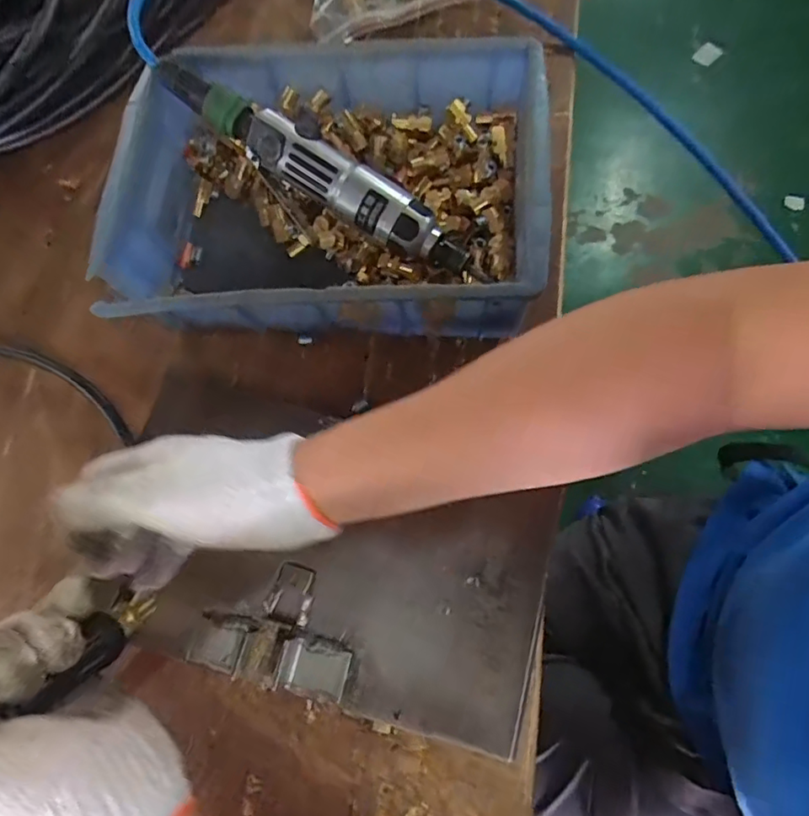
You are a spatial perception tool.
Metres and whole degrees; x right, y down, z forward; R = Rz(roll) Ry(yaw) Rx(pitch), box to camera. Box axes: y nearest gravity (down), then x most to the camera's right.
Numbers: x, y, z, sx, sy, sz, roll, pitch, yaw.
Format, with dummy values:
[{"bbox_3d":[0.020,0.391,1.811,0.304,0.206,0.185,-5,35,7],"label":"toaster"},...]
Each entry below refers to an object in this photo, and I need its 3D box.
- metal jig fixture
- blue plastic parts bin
[{"bbox_3d":[-0.079,0.135,0.344,0.098,0.006,0.070,13,74,9],"label":"metal jig fixture"},{"bbox_3d":[-0.053,-0.153,0.412,0.297,0.106,0.213,-1,73,5],"label":"blue plastic parts bin"}]

